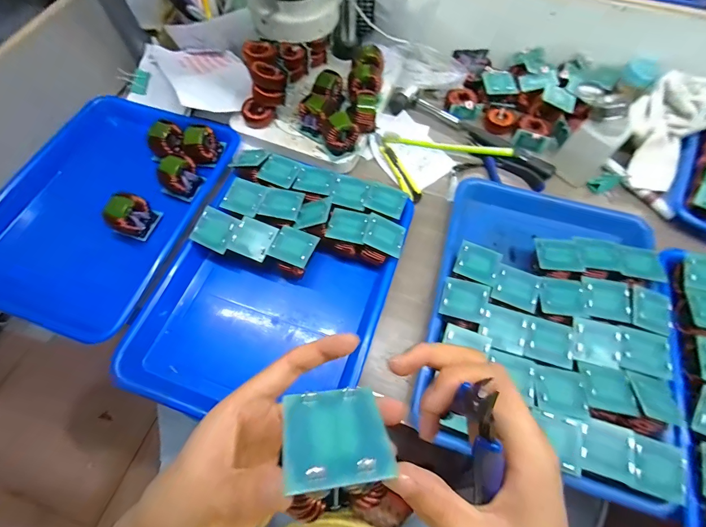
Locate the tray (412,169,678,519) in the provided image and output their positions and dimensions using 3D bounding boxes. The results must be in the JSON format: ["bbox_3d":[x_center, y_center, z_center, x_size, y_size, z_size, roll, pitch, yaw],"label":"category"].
[{"bbox_3d":[0.222,0.053,0.377,0.247,0.057,0.318,17,65,7],"label":"tray"}]

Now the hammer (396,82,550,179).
[{"bbox_3d":[0.181,-0.205,0.518,0.268,0.030,0.059,31,68,13],"label":"hammer"}]

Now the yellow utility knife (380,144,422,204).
[{"bbox_3d":[0.068,-0.131,0.482,0.022,0.012,0.109,-20,67,-11],"label":"yellow utility knife"}]

